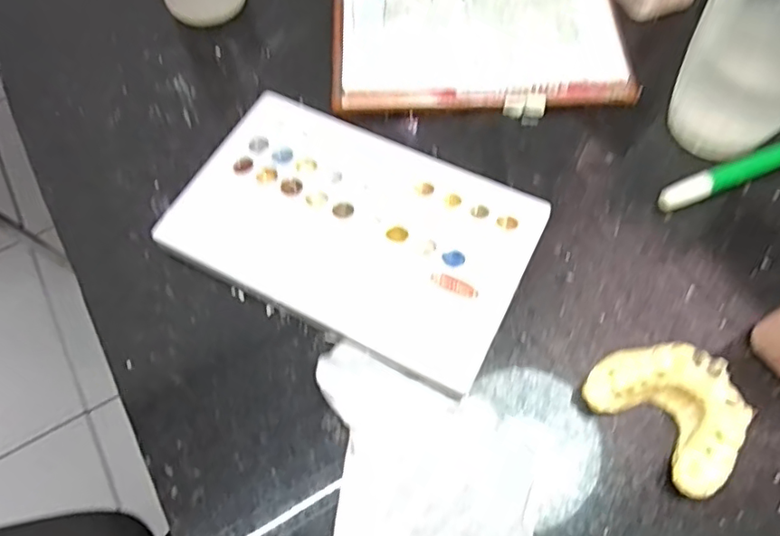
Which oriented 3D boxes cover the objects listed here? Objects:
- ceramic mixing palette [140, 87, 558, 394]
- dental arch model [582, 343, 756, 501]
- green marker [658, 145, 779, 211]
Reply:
[{"bbox_3d":[-0.016,-0.019,0.261,0.152,0.012,0.097,25,68,14],"label":"ceramic mixing palette"},{"bbox_3d":[0.106,0.052,0.217,0.039,0.025,0.055,-39,69,-15],"label":"dental arch model"},{"bbox_3d":[0.192,-0.055,0.274,0.144,0.010,0.011,-21,65,-8],"label":"green marker"}]

